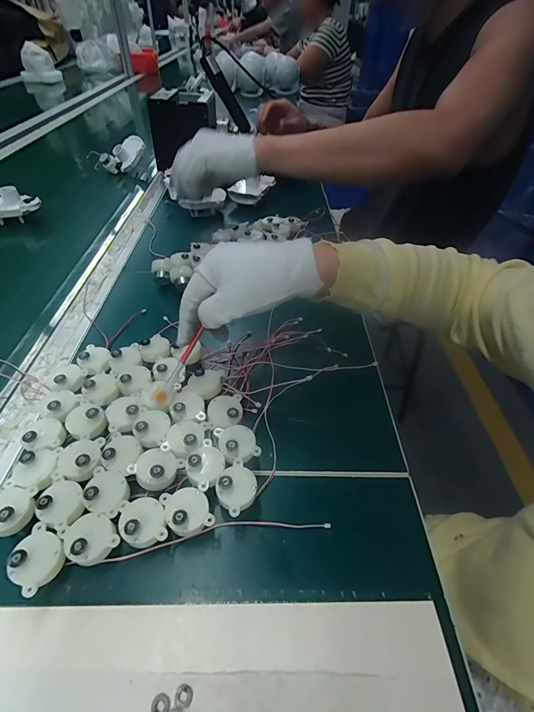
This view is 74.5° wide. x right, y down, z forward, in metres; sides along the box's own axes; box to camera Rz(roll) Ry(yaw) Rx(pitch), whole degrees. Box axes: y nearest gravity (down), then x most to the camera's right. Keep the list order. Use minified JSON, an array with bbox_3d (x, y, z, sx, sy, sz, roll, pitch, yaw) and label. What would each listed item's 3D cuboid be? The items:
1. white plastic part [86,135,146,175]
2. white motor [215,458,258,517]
[{"bbox_3d":[-0.340,-0.460,0.810,0.127,0.054,0.038,-25,49,2],"label":"white plastic part"},{"bbox_3d":[-0.024,0.108,0.283,0.032,0.032,0.035,1,46,-1],"label":"white motor"}]

